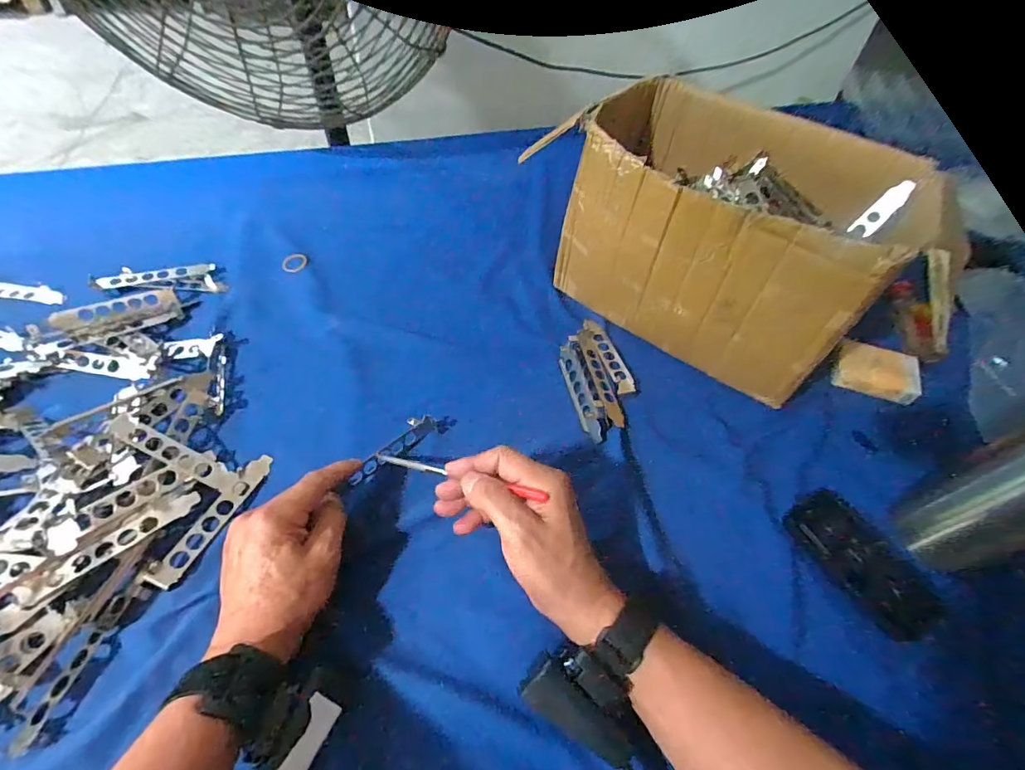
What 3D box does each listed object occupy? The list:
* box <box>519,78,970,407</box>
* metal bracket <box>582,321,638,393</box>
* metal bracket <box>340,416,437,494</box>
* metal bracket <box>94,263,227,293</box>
[{"bbox_3d":[0.225,-0.147,0.494,0.327,0.199,0.212,31,56,18],"label":"box"},{"bbox_3d":[0.106,-0.035,0.506,0.024,0.010,0.109,-10,54,-12],"label":"metal bracket"},{"bbox_3d":[-0.112,0.060,0.421,0.019,0.017,0.102,37,55,22],"label":"metal bracket"},{"bbox_3d":[-0.410,-0.124,0.545,0.131,0.022,0.042,-7,53,-10],"label":"metal bracket"}]

